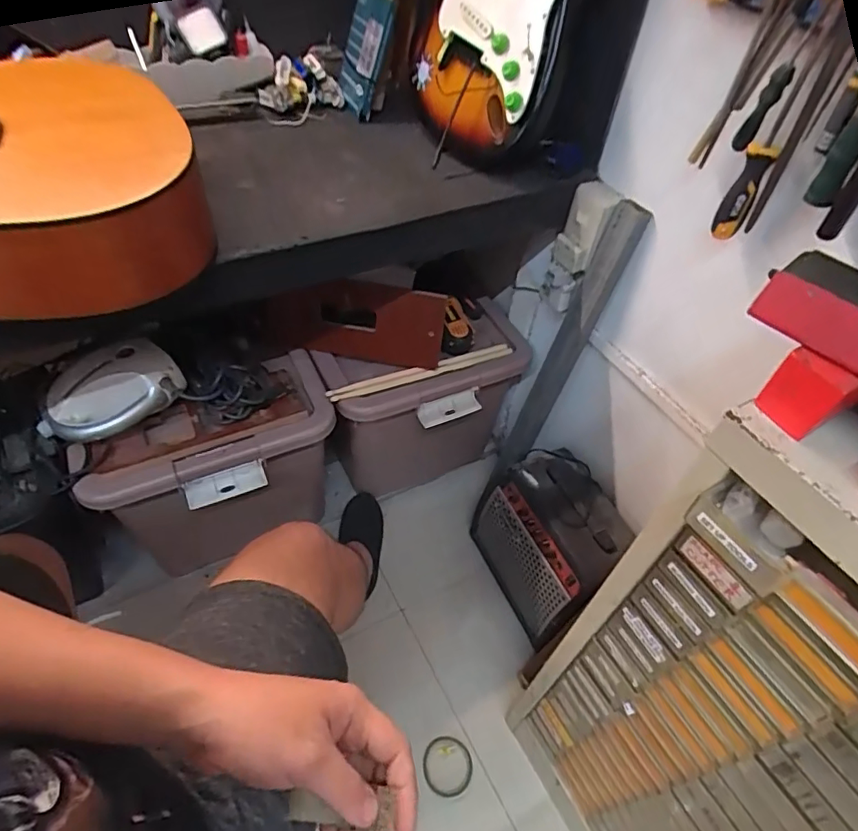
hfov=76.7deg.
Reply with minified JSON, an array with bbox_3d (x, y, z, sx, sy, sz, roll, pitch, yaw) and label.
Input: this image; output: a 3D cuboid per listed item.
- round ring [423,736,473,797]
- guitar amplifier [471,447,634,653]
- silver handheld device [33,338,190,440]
[{"bbox_3d":[0.035,0.627,0.970,0.086,0.008,0.090,3,48,-3],"label":"round ring"},{"bbox_3d":[0.249,0.258,1.123,0.209,0.236,0.315,-18,52,-20],"label":"guitar amplifier"},{"bbox_3d":[-0.519,-0.039,0.877,0.215,0.067,0.131,-27,56,-26],"label":"silver handheld device"}]

